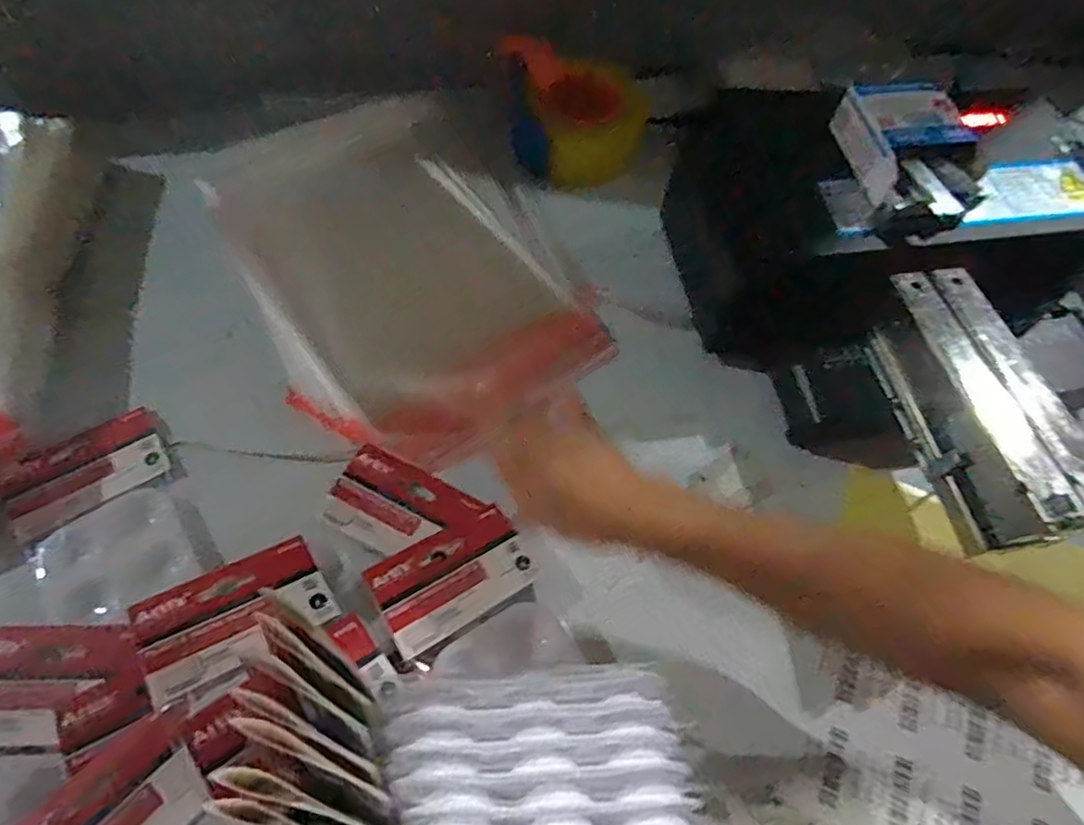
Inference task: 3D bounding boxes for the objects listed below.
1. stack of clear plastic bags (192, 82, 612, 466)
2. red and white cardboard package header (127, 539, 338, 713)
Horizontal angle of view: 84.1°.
[{"bbox_3d":[-0.127,-0.145,0.538,0.254,0.021,0.399,-25,64,-17],"label":"stack of clear plastic bags"},{"bbox_3d":[-0.179,0.120,0.354,0.101,0.010,0.076,-22,53,-33],"label":"red and white cardboard package header"}]

